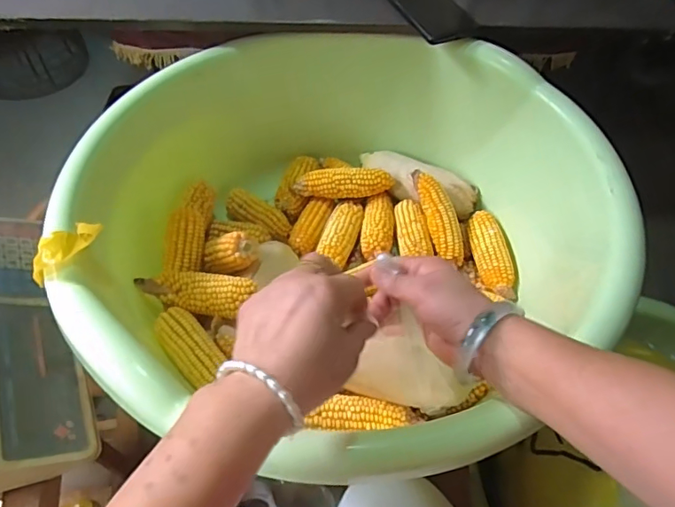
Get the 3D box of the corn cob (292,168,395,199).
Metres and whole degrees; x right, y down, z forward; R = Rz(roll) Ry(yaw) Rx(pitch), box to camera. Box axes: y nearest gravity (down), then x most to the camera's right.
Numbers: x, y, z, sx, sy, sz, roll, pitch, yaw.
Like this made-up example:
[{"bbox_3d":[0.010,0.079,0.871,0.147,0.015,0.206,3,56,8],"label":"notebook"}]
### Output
[{"bbox_3d":[0.009,-0.098,0.710,0.137,0.041,0.032,-3,54,-4],"label":"corn cob"}]

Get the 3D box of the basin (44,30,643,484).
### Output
[{"bbox_3d":[0.013,-0.024,0.574,0.516,0.200,0.522,1,54,-1],"label":"basin"}]

